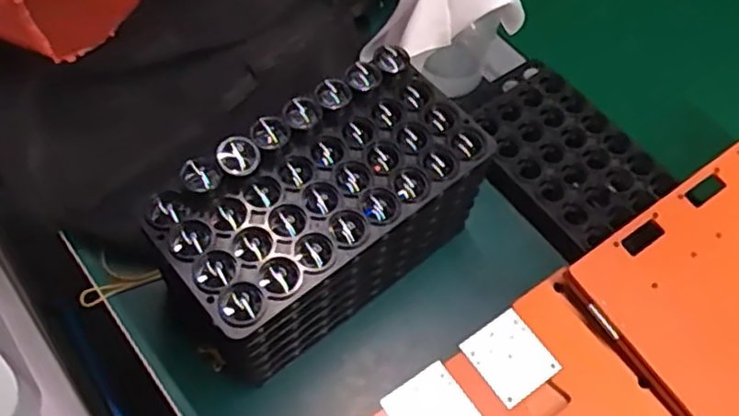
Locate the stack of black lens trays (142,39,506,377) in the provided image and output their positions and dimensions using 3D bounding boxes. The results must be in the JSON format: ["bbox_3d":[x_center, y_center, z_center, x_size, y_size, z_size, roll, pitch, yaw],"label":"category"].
[{"bbox_3d":[-0.030,0.001,0.420,0.199,0.098,0.098,-36,68,-20],"label":"stack of black lens trays"}]

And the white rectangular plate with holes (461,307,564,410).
[{"bbox_3d":[0.087,0.092,0.417,0.044,0.004,0.047,-32,67,-19],"label":"white rectangular plate with holes"}]

